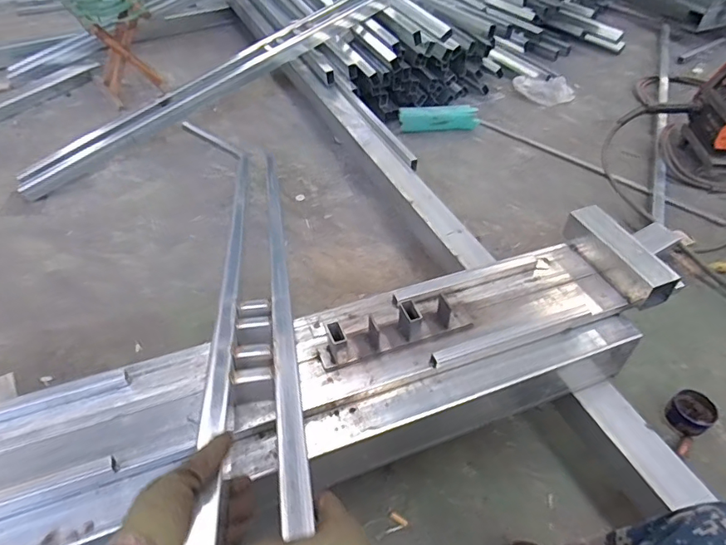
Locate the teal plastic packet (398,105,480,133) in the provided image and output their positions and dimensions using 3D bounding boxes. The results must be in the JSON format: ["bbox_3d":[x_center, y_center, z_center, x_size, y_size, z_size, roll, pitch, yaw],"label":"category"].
[{"bbox_3d":[0.266,-0.536,1.713,0.279,0.076,0.070,-1,46,-1],"label":"teal plastic packet"}]

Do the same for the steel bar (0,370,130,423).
[{"bbox_3d":[-0.458,0.182,0.667,0.261,0.018,0.026,-17,48,-16],"label":"steel bar"}]

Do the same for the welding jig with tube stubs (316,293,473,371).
[{"bbox_3d":[0.049,0.074,0.758,0.247,0.055,0.083,-14,48,-13],"label":"welding jig with tube stubs"}]

